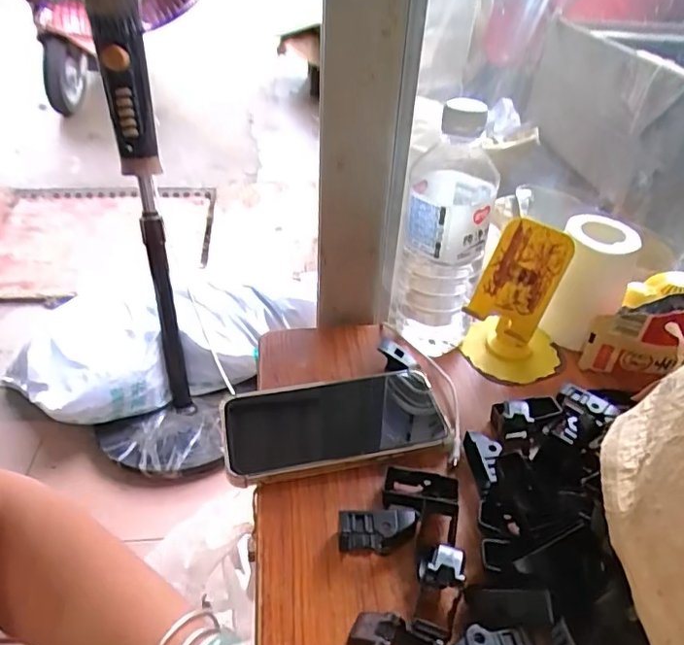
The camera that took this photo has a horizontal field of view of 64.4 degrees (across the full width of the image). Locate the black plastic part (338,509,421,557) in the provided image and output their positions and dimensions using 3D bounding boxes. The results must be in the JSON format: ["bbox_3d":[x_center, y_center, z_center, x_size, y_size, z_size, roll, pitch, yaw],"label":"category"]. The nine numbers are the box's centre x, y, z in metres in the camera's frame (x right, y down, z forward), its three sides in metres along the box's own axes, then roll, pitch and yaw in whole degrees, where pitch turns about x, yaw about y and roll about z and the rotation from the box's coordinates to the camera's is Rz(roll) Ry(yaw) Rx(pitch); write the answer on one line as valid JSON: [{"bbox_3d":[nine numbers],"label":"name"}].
[{"bbox_3d":[0.023,0.132,0.345,0.050,0.023,0.018,-1,39,-5],"label":"black plastic part"}]

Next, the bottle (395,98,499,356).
[{"bbox_3d":[0.086,-0.072,0.461,0.069,0.211,0.075,8,39,6],"label":"bottle"}]

